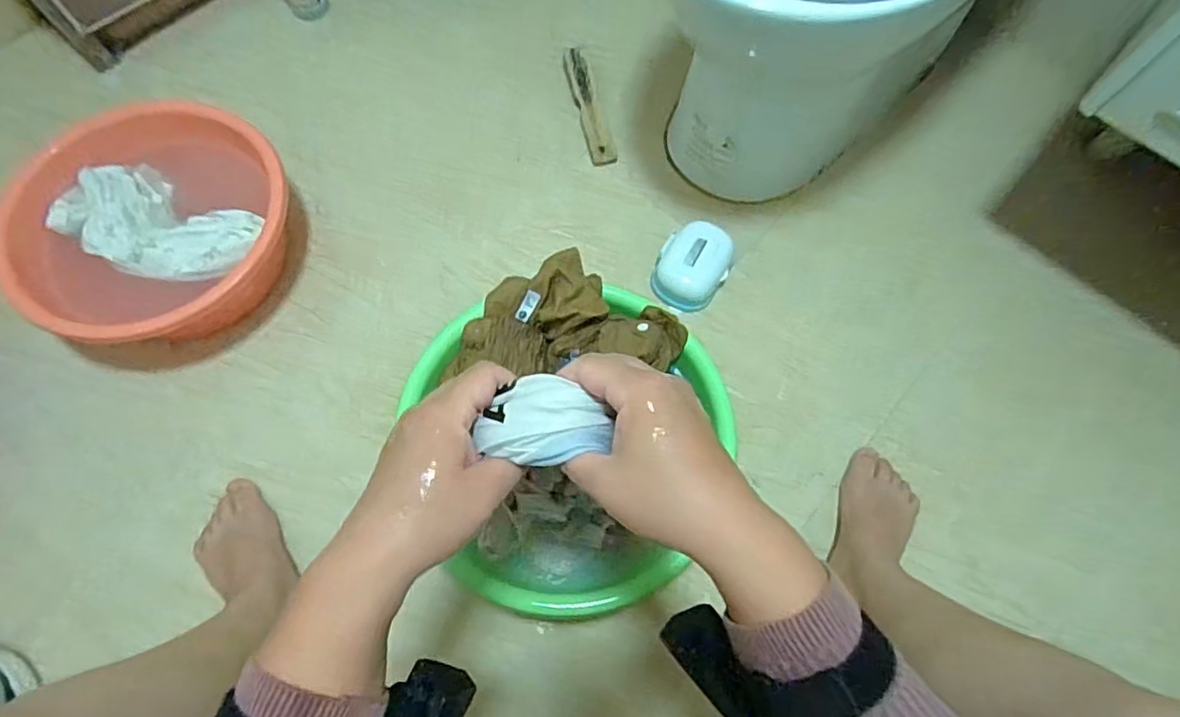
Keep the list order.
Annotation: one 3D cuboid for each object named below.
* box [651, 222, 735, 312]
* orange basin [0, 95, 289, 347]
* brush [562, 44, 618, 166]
[{"bbox_3d":[0.144,-0.134,0.838,0.100,0.046,0.120,32,72,10],"label":"box"},{"bbox_3d":[-0.558,-0.173,0.795,0.318,0.122,0.318,1,70,-2],"label":"orange basin"},{"bbox_3d":[-0.003,-0.398,0.939,0.039,0.030,0.200,-16,83,-7],"label":"brush"}]

